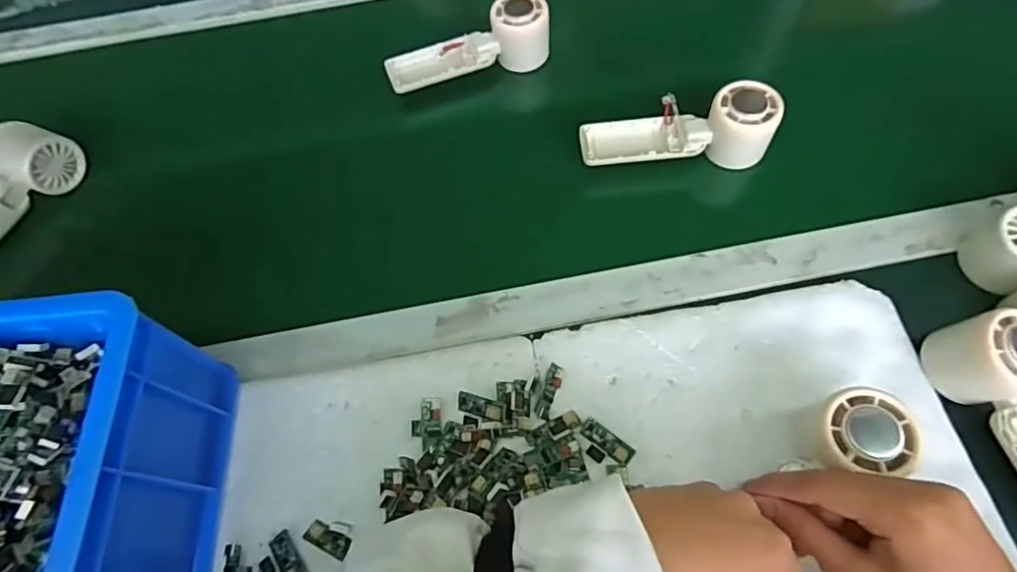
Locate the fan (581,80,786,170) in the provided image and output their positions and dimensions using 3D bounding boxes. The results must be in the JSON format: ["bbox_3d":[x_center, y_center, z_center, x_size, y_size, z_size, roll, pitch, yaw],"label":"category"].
[{"bbox_3d":[0.149,-0.143,0.493,0.162,0.051,0.059,-3,65,2],"label":"fan"}]

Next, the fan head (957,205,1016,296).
[{"bbox_3d":[0.389,-0.028,0.425,0.057,0.043,0.055,-20,66,-6],"label":"fan head"}]

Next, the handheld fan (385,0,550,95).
[{"bbox_3d":[-0.041,-0.240,0.556,0.164,0.053,0.047,-17,66,-5],"label":"handheld fan"}]

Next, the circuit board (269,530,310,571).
[{"bbox_3d":[-0.143,0.177,0.360,0.015,0.004,0.039,-33,68,-12],"label":"circuit board"}]

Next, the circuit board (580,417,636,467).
[{"bbox_3d":[0.069,0.108,0.384,0.039,0.004,0.015,34,63,15],"label":"circuit board"}]

